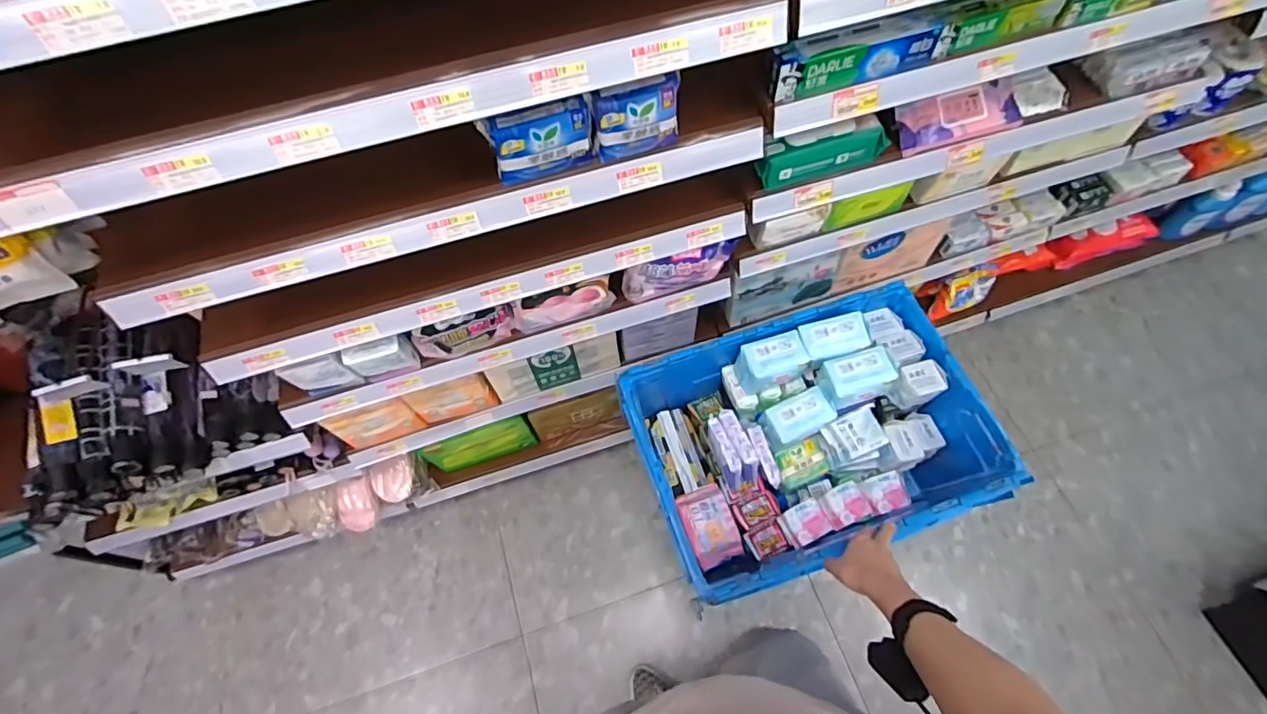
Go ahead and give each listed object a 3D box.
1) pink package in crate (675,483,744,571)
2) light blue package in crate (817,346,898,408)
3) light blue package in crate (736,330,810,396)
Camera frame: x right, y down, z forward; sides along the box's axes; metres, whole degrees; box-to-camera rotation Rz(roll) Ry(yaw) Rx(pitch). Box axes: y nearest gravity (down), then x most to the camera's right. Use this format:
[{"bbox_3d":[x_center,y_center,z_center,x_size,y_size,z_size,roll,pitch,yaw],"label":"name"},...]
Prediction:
[{"bbox_3d":[0.145,0.319,1.057,0.095,0.036,0.139,-21,66,-7],"label":"pink package in crate"},{"bbox_3d":[0.406,0.036,1.005,0.125,0.064,0.085,-18,65,-6],"label":"light blue package in crate"},{"bbox_3d":[0.258,0.012,1.038,0.122,0.075,0.081,-21,66,-7],"label":"light blue package in crate"}]

